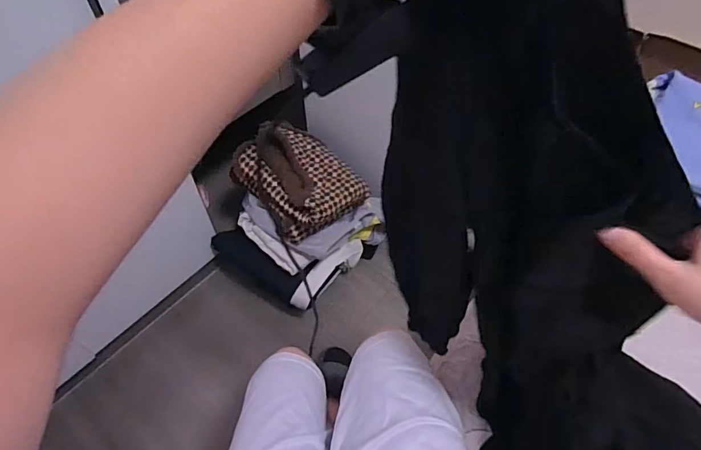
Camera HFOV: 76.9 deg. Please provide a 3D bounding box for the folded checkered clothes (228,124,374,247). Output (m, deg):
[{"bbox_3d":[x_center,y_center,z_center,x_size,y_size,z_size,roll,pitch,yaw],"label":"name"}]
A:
[{"bbox_3d":[-0.119,-0.119,1.089,0.238,0.159,0.281,-37,62,-24],"label":"folded checkered clothes"}]

